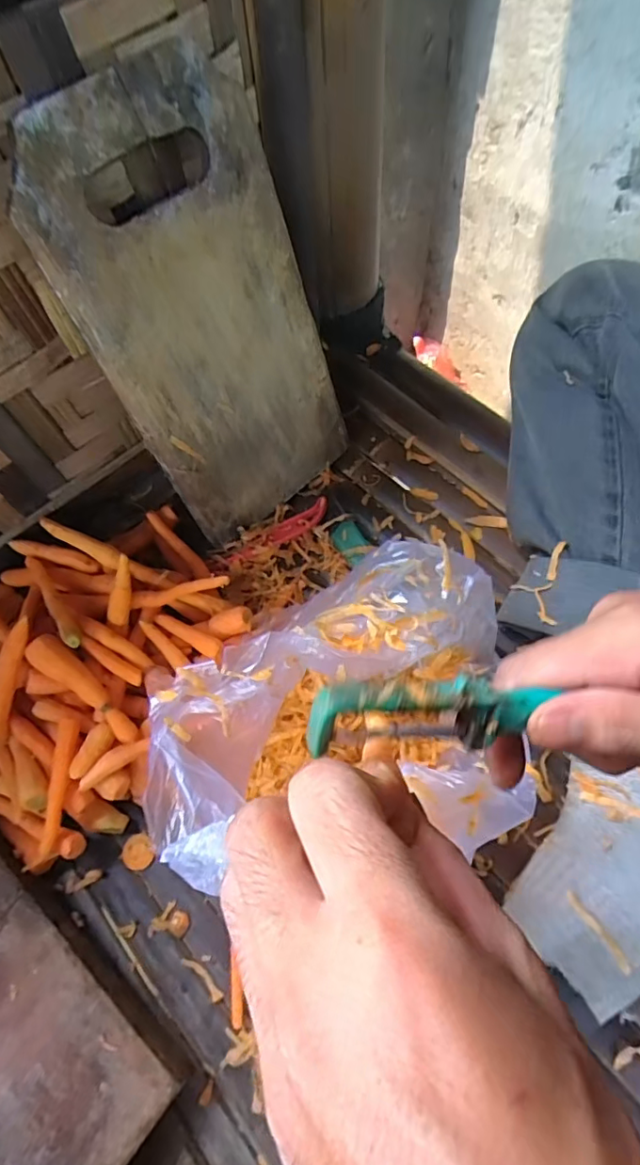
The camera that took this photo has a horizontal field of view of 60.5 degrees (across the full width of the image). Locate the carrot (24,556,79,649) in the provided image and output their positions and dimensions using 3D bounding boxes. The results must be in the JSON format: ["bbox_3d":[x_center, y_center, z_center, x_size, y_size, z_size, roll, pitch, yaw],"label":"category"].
[{"bbox_3d":[-0.195,0.012,0.400,0.012,0.010,0.103,-38,53,-12],"label":"carrot"}]

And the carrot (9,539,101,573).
[{"bbox_3d":[-0.206,-0.022,0.428,0.070,0.011,0.013,13,68,9],"label":"carrot"}]

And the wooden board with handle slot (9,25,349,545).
[{"bbox_3d":[-0.070,-0.164,0.375,0.152,0.277,0.010,-40,49,-16],"label":"wooden board with handle slot"}]

